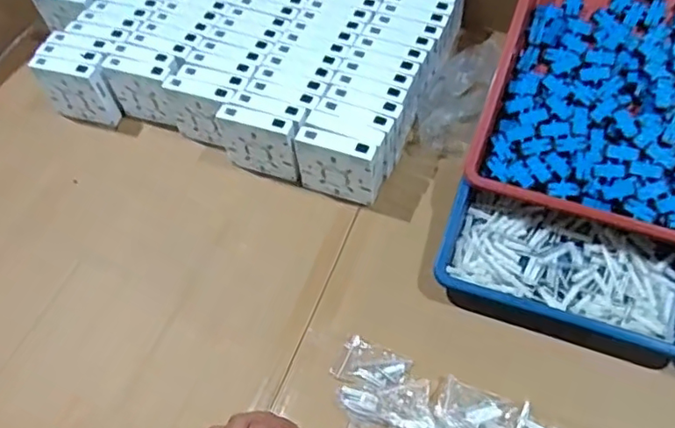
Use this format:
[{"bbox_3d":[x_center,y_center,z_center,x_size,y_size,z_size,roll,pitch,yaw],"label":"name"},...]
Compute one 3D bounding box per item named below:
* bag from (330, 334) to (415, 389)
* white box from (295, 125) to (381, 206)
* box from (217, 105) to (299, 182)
[{"bbox_3d":[0.033,0.143,0.540,0.066,0.011,0.045,19,61,17],"label":"bag"},{"bbox_3d":[0.000,-0.050,0.621,0.088,0.082,0.026,14,59,14],"label":"white box"},{"bbox_3d":[-0.087,-0.075,0.654,0.096,0.096,0.021,19,61,17],"label":"box"}]

